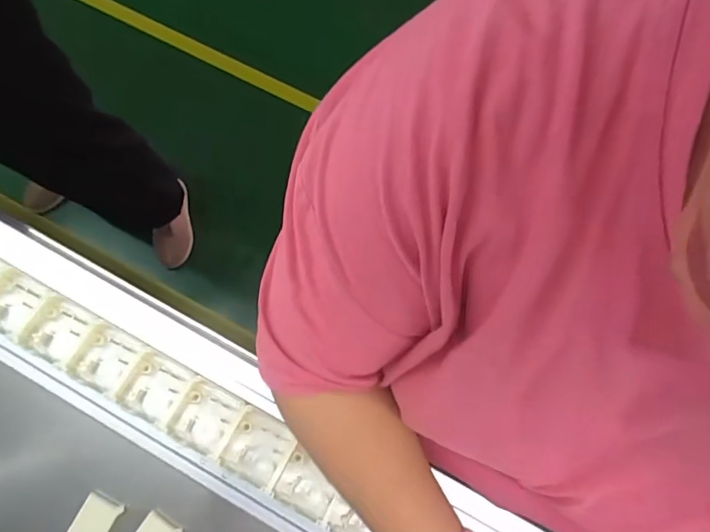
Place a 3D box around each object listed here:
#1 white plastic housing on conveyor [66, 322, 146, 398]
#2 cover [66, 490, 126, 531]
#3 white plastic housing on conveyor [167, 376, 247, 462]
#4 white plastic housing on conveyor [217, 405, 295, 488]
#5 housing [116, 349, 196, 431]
[{"bbox_3d":[-0.212,0.079,0.424,0.051,0.015,0.047,24,76,7],"label":"white plastic housing on conveyor"},{"bbox_3d":[-0.273,0.274,0.503,0.039,0.006,0.077,25,76,7],"label":"cover"},{"bbox_3d":[-0.123,0.125,0.410,0.049,0.013,0.049,25,76,7],"label":"white plastic housing on conveyor"},{"bbox_3d":[-0.080,0.147,0.407,0.045,0.013,0.049,26,76,7],"label":"white plastic housing on conveyor"},{"bbox_3d":[-0.166,0.103,0.417,0.049,0.013,0.048,25,76,7],"label":"housing"}]

